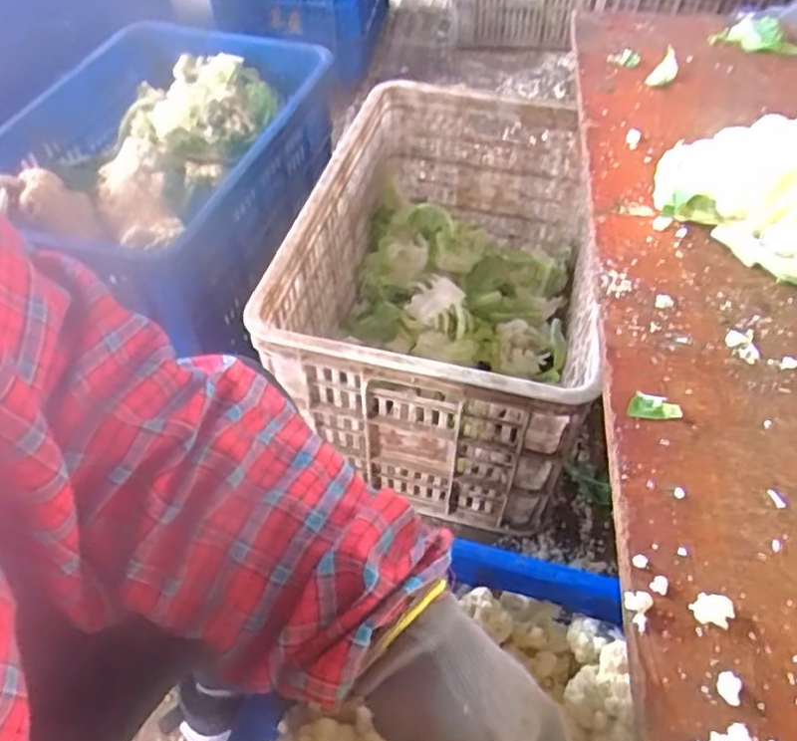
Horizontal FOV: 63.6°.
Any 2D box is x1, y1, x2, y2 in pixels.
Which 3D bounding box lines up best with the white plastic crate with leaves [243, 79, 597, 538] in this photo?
[{"bbox_3d":[0.078,-0.125,0.854,0.330,0.270,0.531,11,52,10],"label":"white plastic crate with leaves"}]

